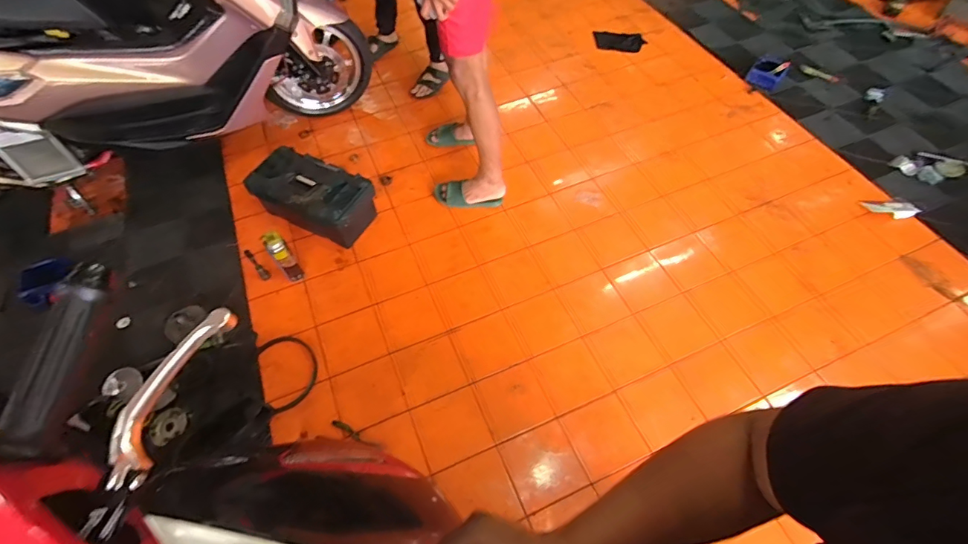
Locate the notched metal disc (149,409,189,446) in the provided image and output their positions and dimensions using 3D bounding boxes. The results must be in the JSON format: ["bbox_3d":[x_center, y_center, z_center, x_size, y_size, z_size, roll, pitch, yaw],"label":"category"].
[{"bbox_3d":[-0.944,0.461,1.359,0.096,0.021,0.092,-1,57,2],"label":"notched metal disc"}]

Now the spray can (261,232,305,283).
[{"bbox_3d":[-0.682,-0.051,1.551,0.065,0.229,0.062,-40,64,-21],"label":"spray can"}]

